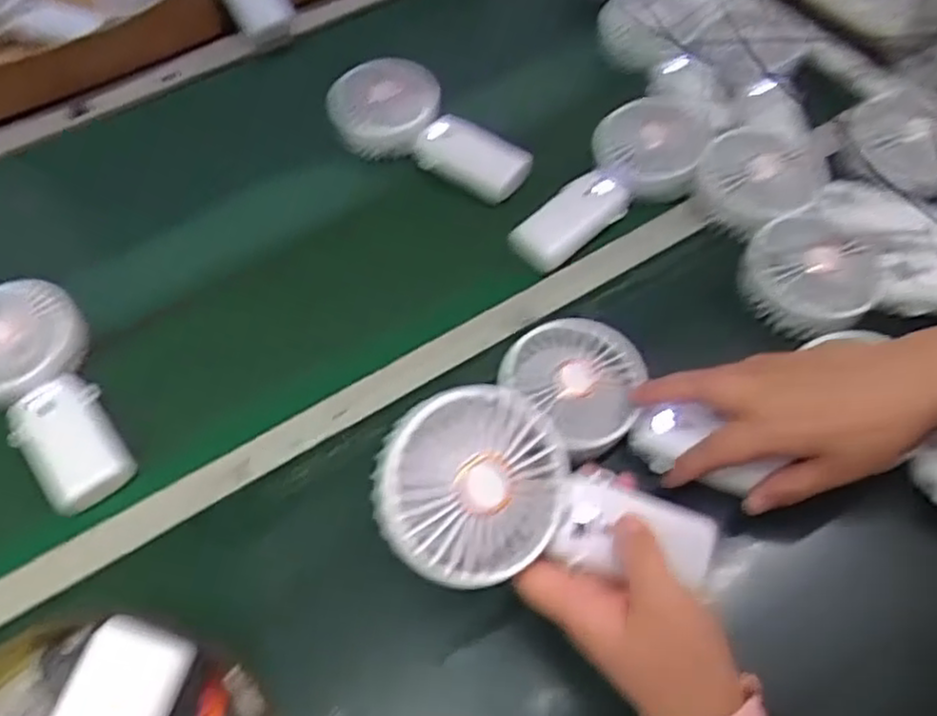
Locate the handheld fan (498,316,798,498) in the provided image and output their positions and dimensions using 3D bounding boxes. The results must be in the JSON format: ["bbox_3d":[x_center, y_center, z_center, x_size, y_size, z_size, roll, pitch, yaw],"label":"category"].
[{"bbox_3d":[0.103,0.040,0.466,0.173,0.034,0.077,33,65,14],"label":"handheld fan"}]

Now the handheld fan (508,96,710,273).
[{"bbox_3d":[0.114,-0.138,0.586,0.178,0.030,0.082,-41,63,-5],"label":"handheld fan"}]

